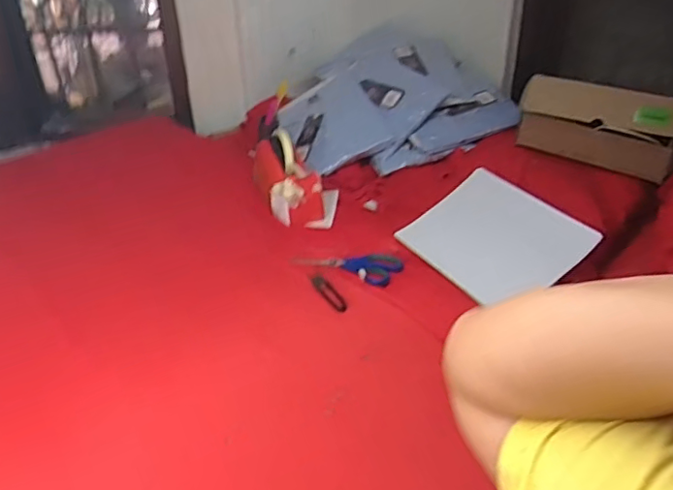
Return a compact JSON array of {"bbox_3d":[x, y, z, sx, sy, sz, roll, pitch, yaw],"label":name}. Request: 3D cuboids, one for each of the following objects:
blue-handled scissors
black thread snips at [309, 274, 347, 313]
[{"bbox_3d":[0.018,0.025,0.945,0.171,0.016,0.075,13,37,13],"label":"blue-handled scissors"},{"bbox_3d":[-0.012,0.072,0.888,0.023,0.009,0.092,-16,40,-24],"label":"black thread snips"}]

